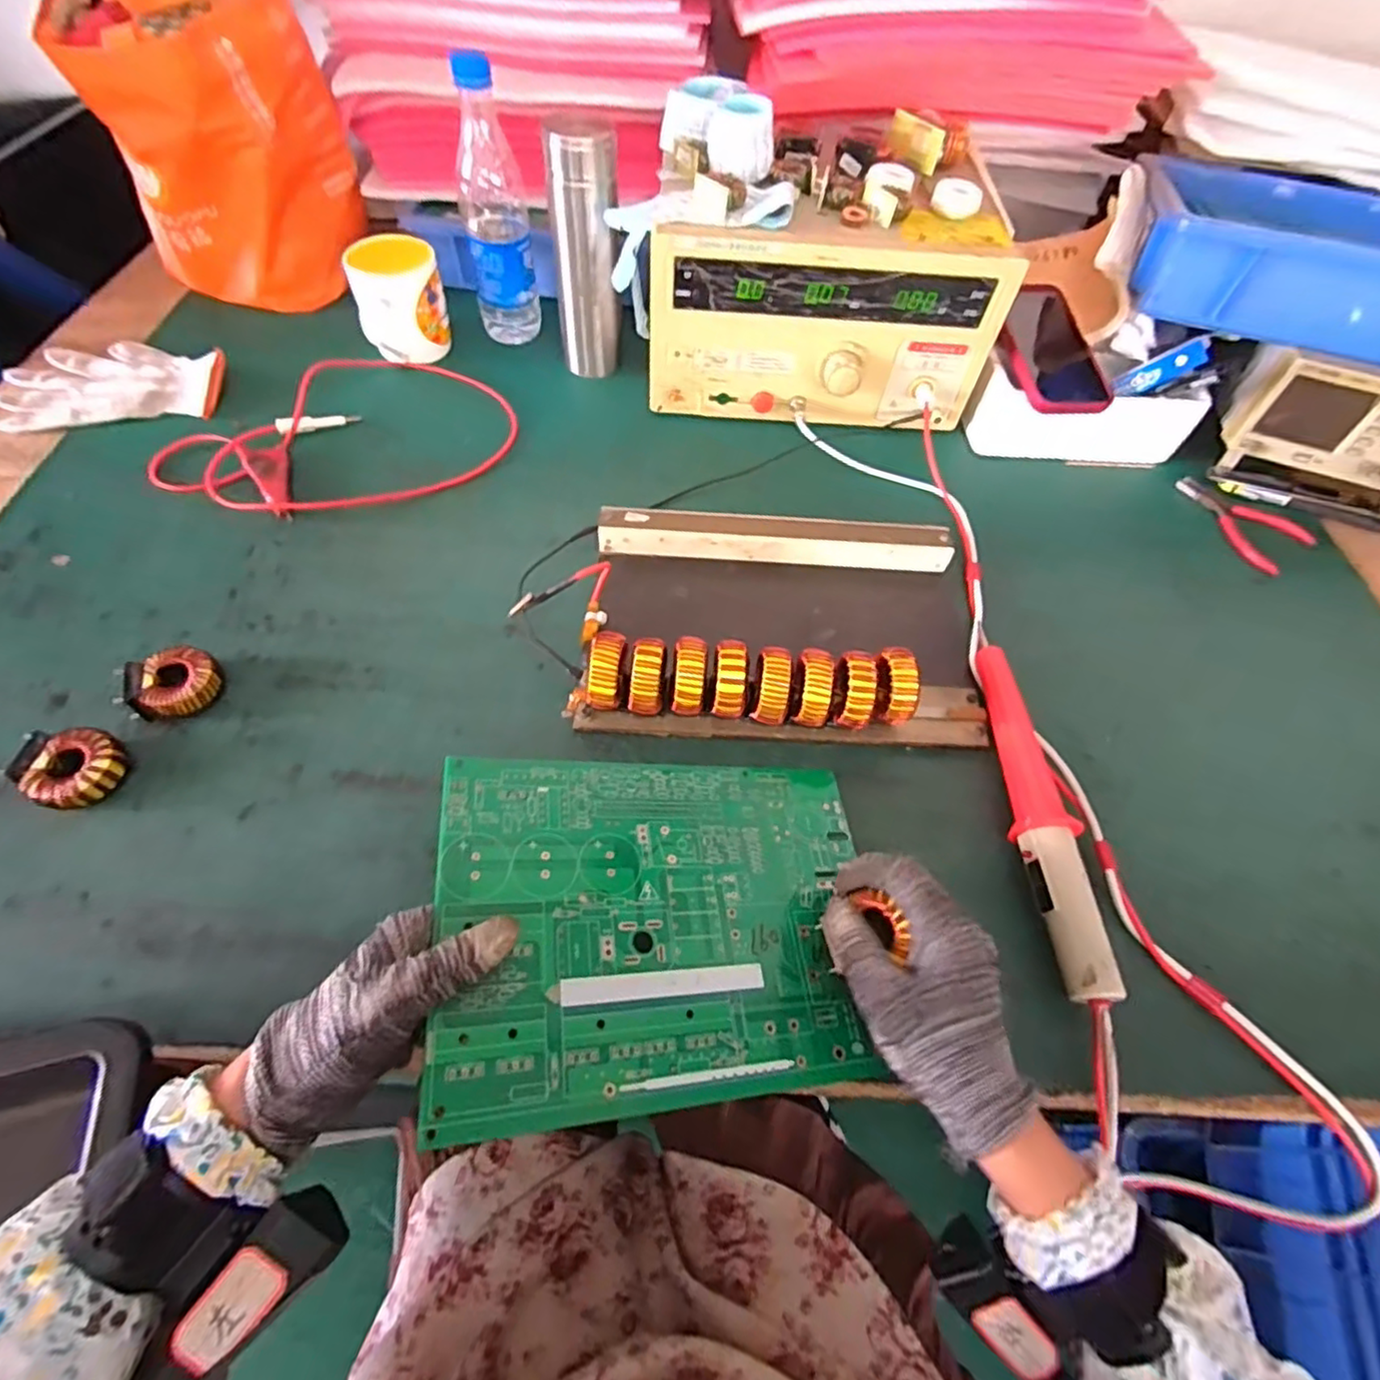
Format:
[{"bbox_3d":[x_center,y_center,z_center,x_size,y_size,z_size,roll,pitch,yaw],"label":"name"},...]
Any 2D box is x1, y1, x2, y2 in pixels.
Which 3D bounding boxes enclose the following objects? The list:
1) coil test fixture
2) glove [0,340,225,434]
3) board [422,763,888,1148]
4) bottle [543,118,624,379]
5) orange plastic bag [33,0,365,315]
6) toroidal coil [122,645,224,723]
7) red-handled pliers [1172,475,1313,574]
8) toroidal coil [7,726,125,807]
[{"bbox_3d":[0.072,-0.060,0.490,0.302,0.062,0.195,3,57,-2],"label":"coil test fixture"},{"bbox_3d":[-0.549,-0.294,0.618,0.181,0.020,0.131,0,58,-4],"label":"glove"},{"bbox_3d":[-0.010,0.124,0.358,0.241,0.005,0.179,6,55,-21],"label":"board"},{"bbox_3d":[-0.100,-0.419,0.628,0.062,0.205,0.055,-2,58,-5],"label":"bottle"},{"bbox_3d":[-0.466,-0.562,0.679,0.184,0.274,0.255,33,63,14],"label":"orange plastic bag"},{"bbox_3d":[-0.356,-0.005,0.447,0.047,0.029,0.049,2,58,-3],"label":"toroidal coil"},{"bbox_3d":[0.534,-0.169,0.631,0.092,0.012,0.123,-29,64,-20],"label":"red-handled pliers"},{"bbox_3d":[-0.394,0.049,0.410,0.051,0.029,0.051,2,58,-3],"label":"toroidal coil"}]

